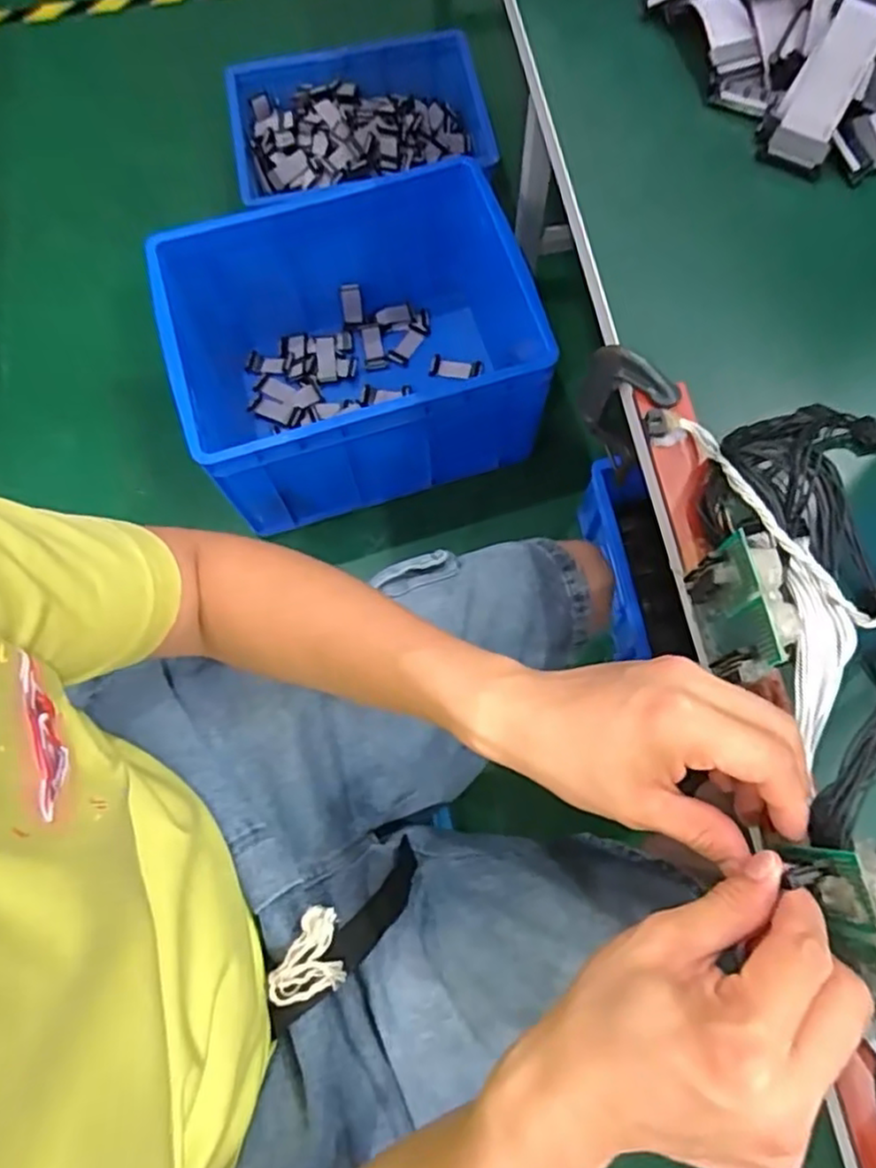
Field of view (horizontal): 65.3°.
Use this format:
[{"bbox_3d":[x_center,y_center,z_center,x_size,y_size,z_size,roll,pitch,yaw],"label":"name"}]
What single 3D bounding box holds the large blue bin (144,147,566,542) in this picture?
[{"bbox_3d":[-0.122,-0.387,1.134,0.595,0.284,0.450,-18,72,-4],"label":"large blue bin"}]

